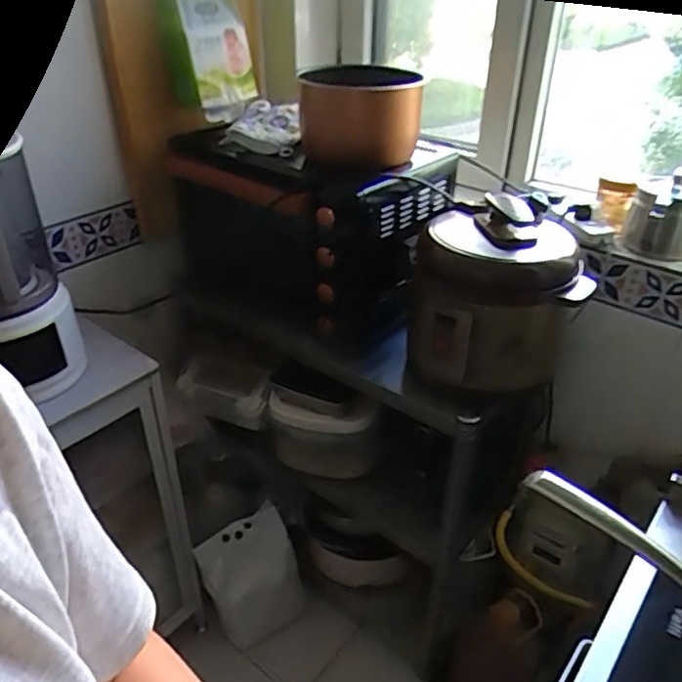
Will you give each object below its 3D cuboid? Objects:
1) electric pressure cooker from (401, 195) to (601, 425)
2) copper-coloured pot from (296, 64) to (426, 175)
[{"bbox_3d":[0.246,-0.064,0.999,0.257,0.299,0.231,6,33,8],"label":"electric pressure cooker"},{"bbox_3d":[0.028,-0.356,1.017,0.207,0.135,0.194,0,33,0],"label":"copper-coloured pot"}]

